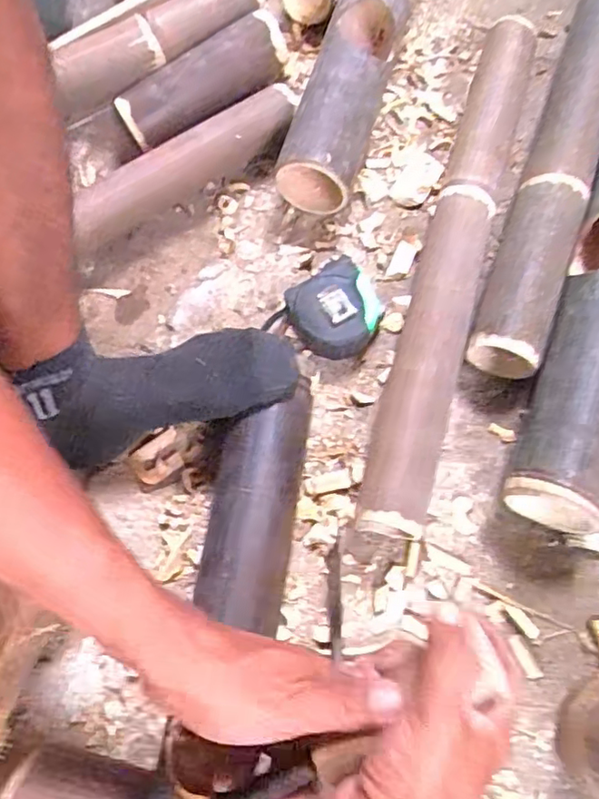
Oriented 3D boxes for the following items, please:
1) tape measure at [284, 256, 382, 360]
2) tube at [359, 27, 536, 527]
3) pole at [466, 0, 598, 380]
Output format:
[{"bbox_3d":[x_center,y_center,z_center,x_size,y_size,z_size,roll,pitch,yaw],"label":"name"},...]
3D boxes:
[{"bbox_3d":[0.029,-0.077,0.548,0.085,0.042,0.078,-31,73,-8],"label":"tape measure"},{"bbox_3d":[0.145,-0.143,0.555,0.064,0.066,0.543,14,72,6],"label":"tube"},{"bbox_3d":[0.276,-0.283,0.601,0.064,0.067,0.576,20,73,8],"label":"pole"}]

